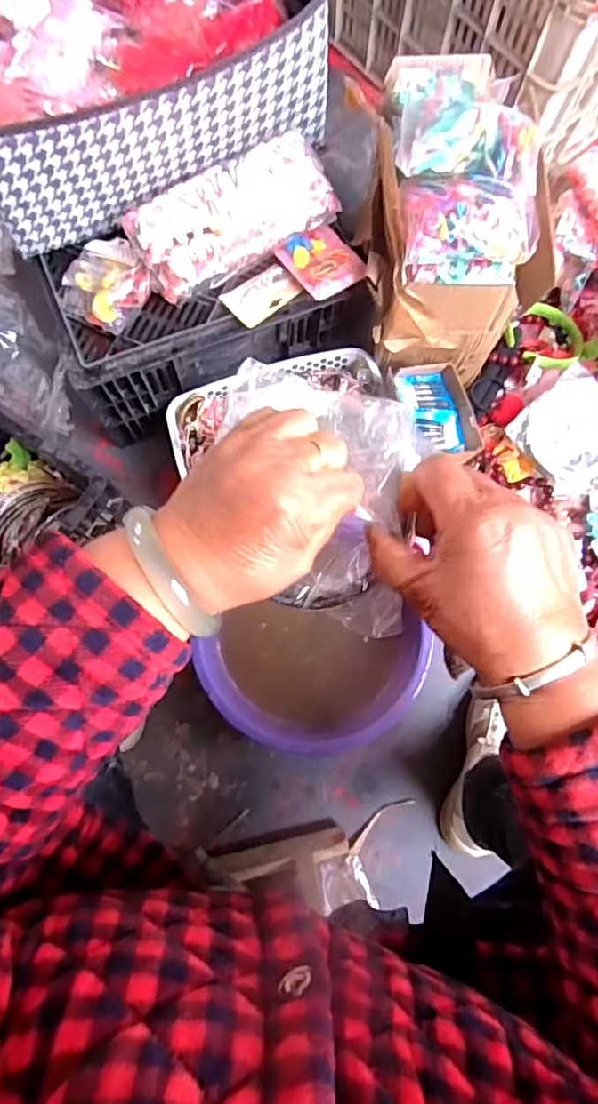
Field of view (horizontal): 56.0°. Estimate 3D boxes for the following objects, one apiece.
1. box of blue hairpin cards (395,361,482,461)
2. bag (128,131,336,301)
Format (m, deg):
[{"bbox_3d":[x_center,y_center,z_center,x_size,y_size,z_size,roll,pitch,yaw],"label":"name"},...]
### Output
[{"bbox_3d":[0.182,-0.184,0.742,0.088,0.033,0.135,-18,79,-5],"label":"box of blue hairpin cards"},{"bbox_3d":[-0.076,-0.386,0.647,0.234,0.068,0.100,-29,80,-7],"label":"bag"}]

